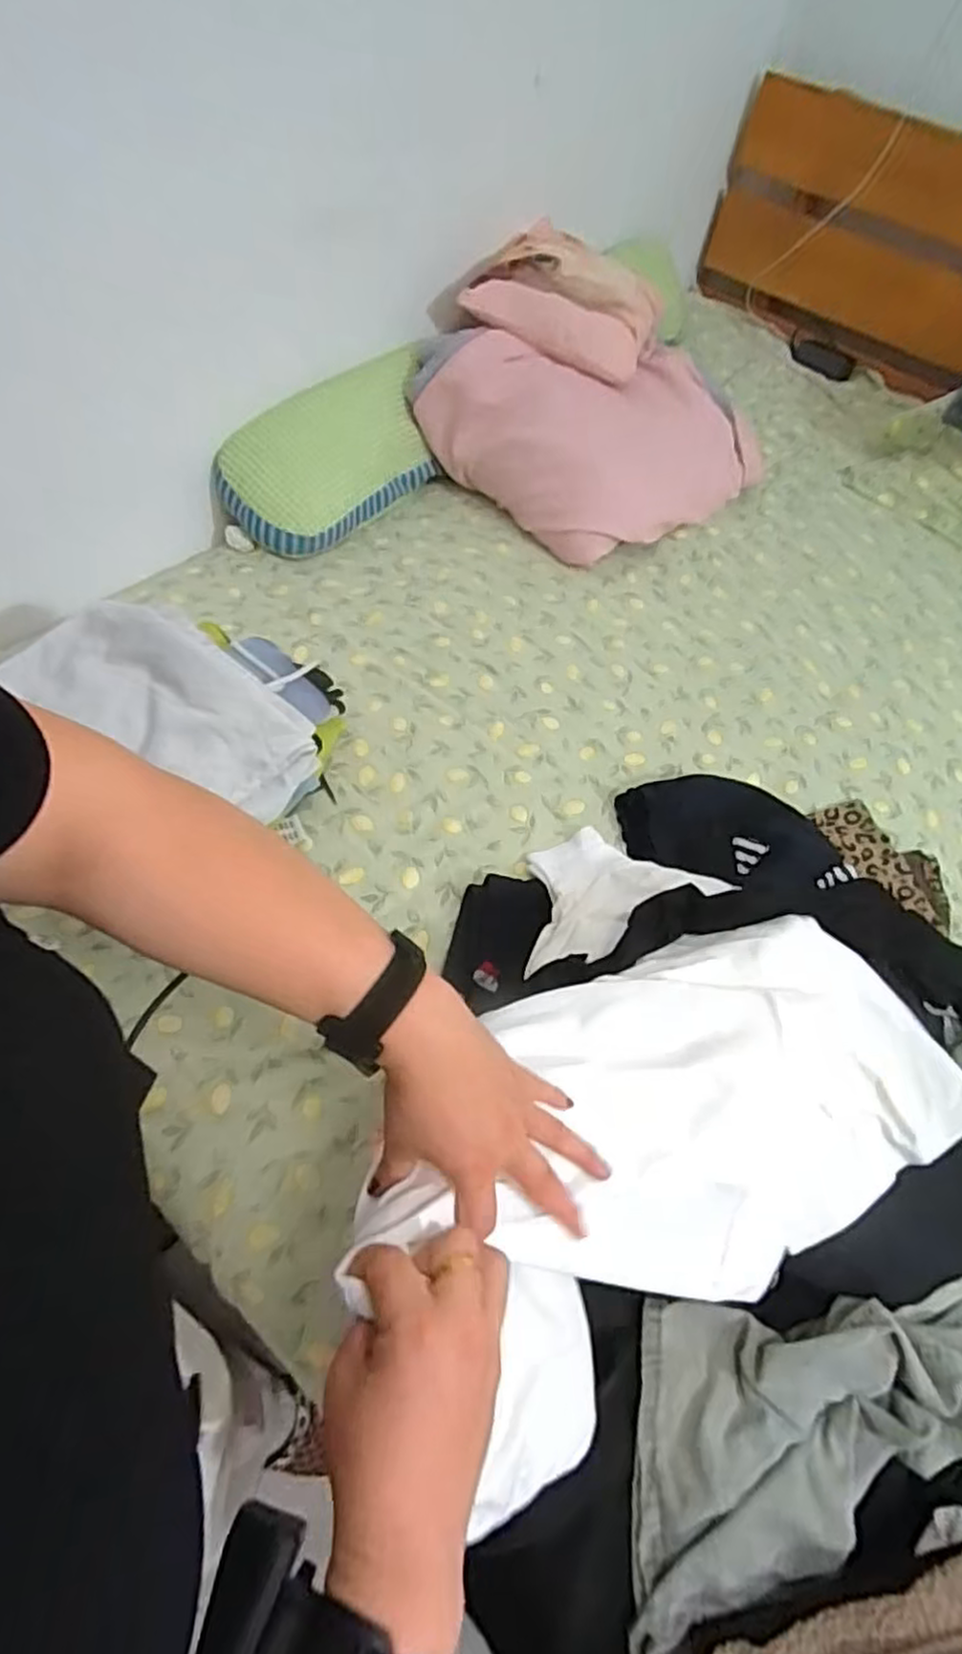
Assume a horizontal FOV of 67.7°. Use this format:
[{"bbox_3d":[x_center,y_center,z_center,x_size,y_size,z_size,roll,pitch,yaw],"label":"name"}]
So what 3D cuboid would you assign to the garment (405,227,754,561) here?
[{"bbox_3d":[0.168,-0.694,1.165,0.429,0.281,0.478,-39,69,-24],"label":"garment"}]

